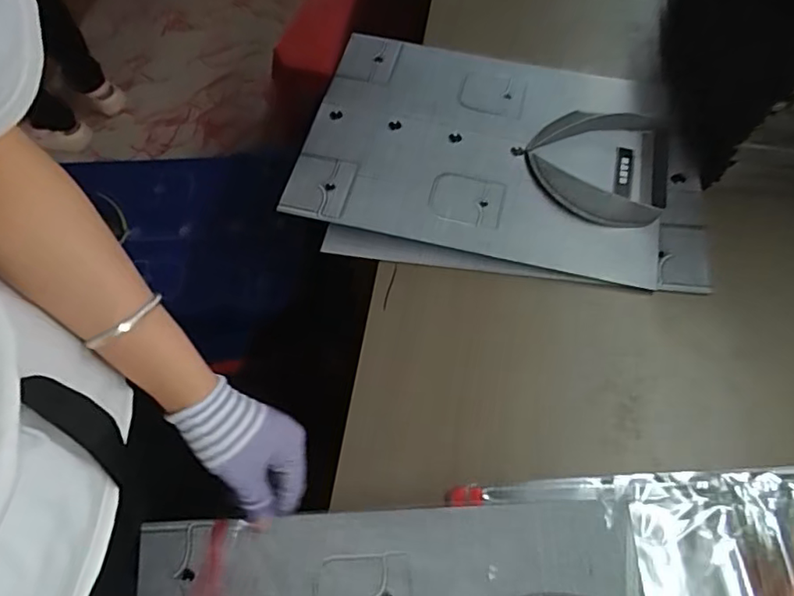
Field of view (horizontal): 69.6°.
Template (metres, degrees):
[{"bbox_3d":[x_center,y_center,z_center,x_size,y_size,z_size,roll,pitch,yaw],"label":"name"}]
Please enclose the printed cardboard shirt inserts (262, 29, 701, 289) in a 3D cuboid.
[{"bbox_3d":[0.109,-0.158,0.611,0.413,0.018,0.273,10,63,10],"label":"printed cardboard shirt inserts"}]

